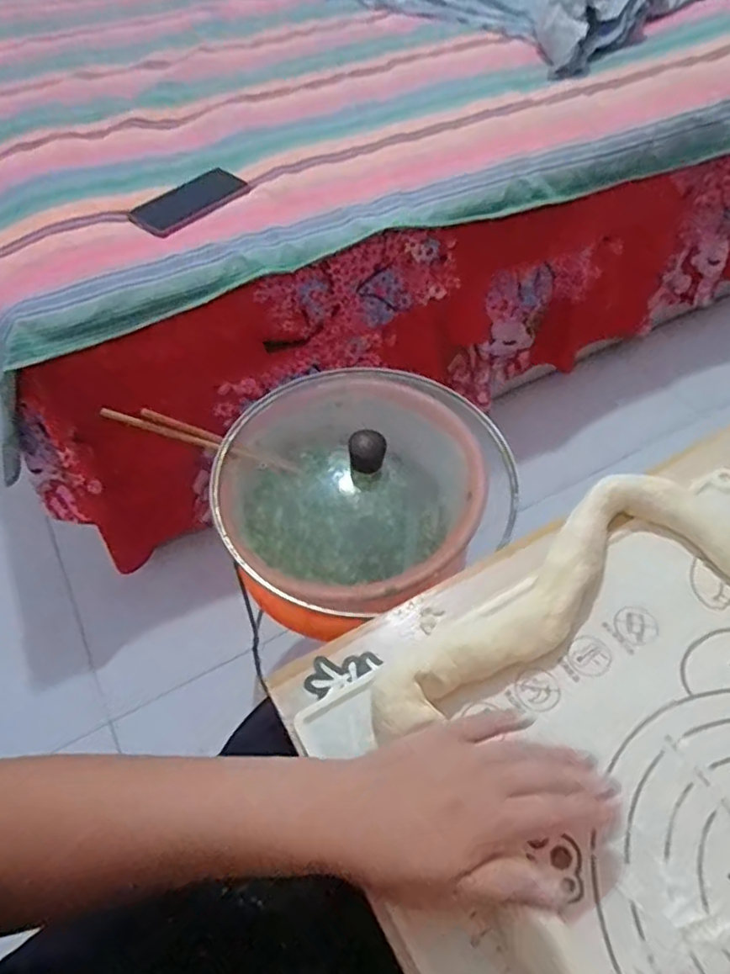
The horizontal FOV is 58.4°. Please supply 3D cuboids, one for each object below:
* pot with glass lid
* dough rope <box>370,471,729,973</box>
[{"bbox_3d":[-0.015,0.000,0.731,0.289,0.135,0.274,-2,53,3],"label":"pot with glass lid"},{"bbox_3d":[0.265,0.219,0.328,0.305,0.036,0.533,-35,56,-20],"label":"dough rope"}]

